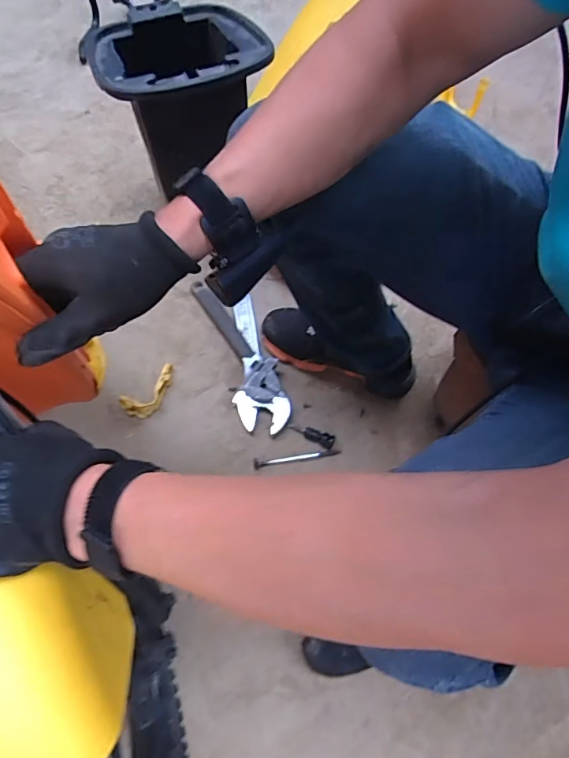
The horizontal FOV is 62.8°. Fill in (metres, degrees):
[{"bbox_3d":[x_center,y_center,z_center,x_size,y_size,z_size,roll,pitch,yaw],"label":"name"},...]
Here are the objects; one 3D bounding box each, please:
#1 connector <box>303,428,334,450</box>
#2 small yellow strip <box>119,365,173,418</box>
[{"bbox_3d":[0.056,0.095,0.762,0.051,0.013,0.024,20,66,10],"label":"connector"},{"bbox_3d":[-0.223,0.023,0.784,0.104,0.028,0.056,-35,69,-16],"label":"small yellow strip"}]

